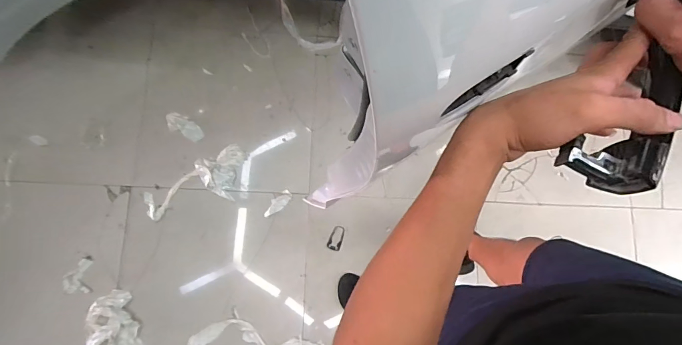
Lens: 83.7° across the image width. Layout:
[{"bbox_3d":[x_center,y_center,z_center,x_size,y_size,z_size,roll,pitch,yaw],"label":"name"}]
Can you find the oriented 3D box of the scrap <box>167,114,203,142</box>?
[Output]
[{"bbox_3d":[-0.535,-0.156,1.308,0.128,0.007,0.065,26,73,-22],"label":"scrap"}]

